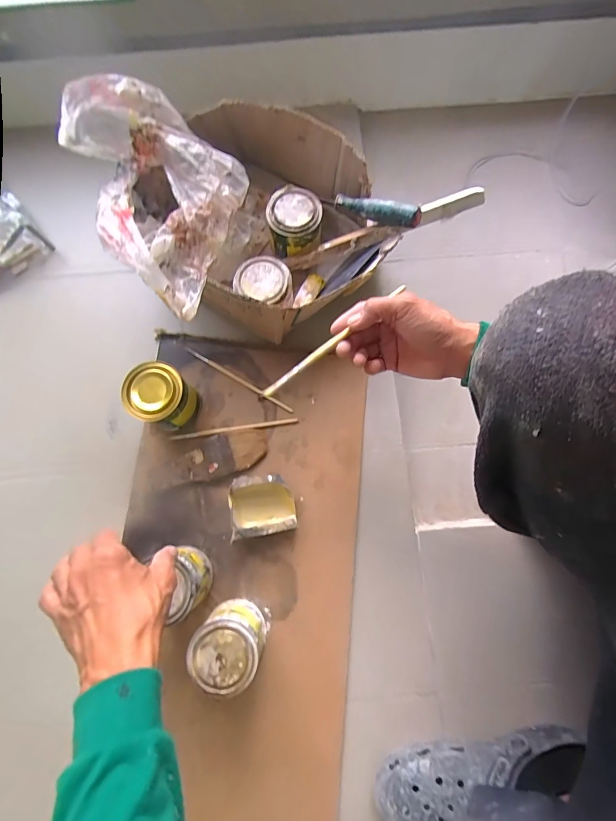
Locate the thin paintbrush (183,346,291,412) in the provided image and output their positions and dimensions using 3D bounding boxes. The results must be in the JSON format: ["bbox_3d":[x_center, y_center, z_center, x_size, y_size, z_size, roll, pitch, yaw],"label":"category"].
[{"bbox_3d":[-0.095,-0.043,0.544,0.173,0.004,0.007,30,79,6],"label":"thin paintbrush"}]

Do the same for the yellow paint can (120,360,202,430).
[{"bbox_3d":[-0.185,-0.016,0.501,0.066,0.077,0.071,0,78,0],"label":"yellow paint can"}]

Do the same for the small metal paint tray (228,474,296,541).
[{"bbox_3d":[-0.058,0.118,0.495,0.078,0.036,0.072,-10,78,-2],"label":"small metal paint tray"}]

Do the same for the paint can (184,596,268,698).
[{"bbox_3d":[-0.086,0.260,0.441,0.071,0.080,0.069,0,78,0],"label":"paint can"}]

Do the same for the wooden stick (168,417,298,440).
[{"bbox_3d":[-0.100,0.025,0.528,0.171,0.005,0.007,-8,78,-2],"label":"wooden stick"}]

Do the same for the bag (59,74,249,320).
[{"bbox_3d":[-0.180,-0.246,0.460,0.178,0.136,0.264,13,78,3],"label":"bag"}]

